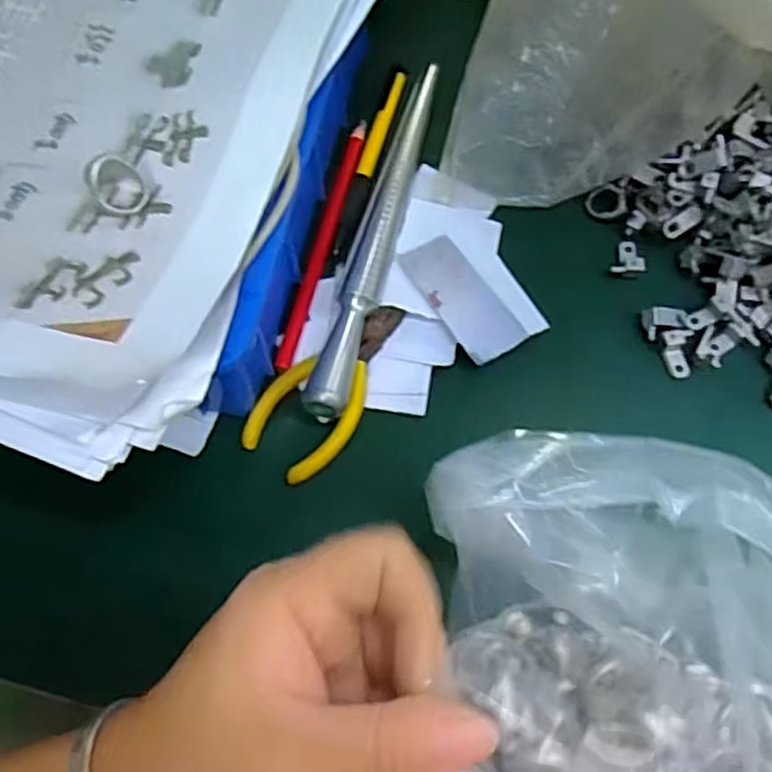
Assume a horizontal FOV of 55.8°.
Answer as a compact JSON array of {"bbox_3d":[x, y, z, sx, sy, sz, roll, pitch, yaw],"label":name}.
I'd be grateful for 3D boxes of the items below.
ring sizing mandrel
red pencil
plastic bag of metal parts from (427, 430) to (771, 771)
[{"bbox_3d":[-0.002,-0.087,0.391,0.020,0.022,0.227,13,68,6],"label":"ring sizing mandrel"},{"bbox_3d":[-0.034,-0.080,0.398,0.009,0.006,0.161,12,68,6],"label":"red pencil"},{"bbox_3d":[0.108,0.093,0.266,0.183,0.108,0.144,9,68,5],"label":"plastic bag of metal parts"}]

